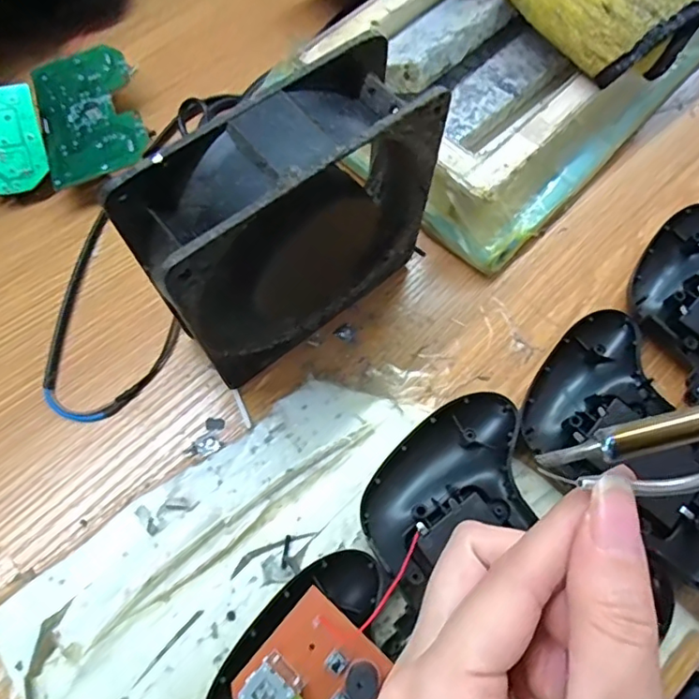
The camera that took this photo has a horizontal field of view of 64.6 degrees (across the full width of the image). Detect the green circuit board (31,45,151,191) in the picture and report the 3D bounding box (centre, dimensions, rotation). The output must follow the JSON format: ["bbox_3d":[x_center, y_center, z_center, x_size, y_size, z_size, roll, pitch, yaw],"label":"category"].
[{"bbox_3d":[-0.147,-0.134,0.313,0.054,0.004,0.090,-21,70,-3],"label":"green circuit board"}]

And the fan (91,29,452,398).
[{"bbox_3d":[-0.022,-0.047,0.235,0.120,0.122,0.042,-35,74,-15],"label":"fan"}]

